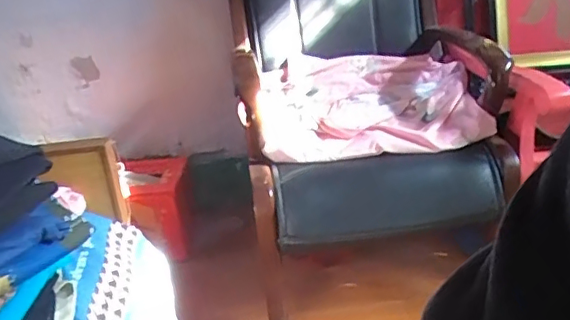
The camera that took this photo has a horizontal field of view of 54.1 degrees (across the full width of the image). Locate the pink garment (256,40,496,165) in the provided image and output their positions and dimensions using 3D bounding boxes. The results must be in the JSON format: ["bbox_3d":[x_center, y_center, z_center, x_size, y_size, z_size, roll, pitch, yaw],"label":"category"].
[{"bbox_3d":[0.205,-0.152,1.438,0.552,0.135,0.422,-4,25,2],"label":"pink garment"}]

